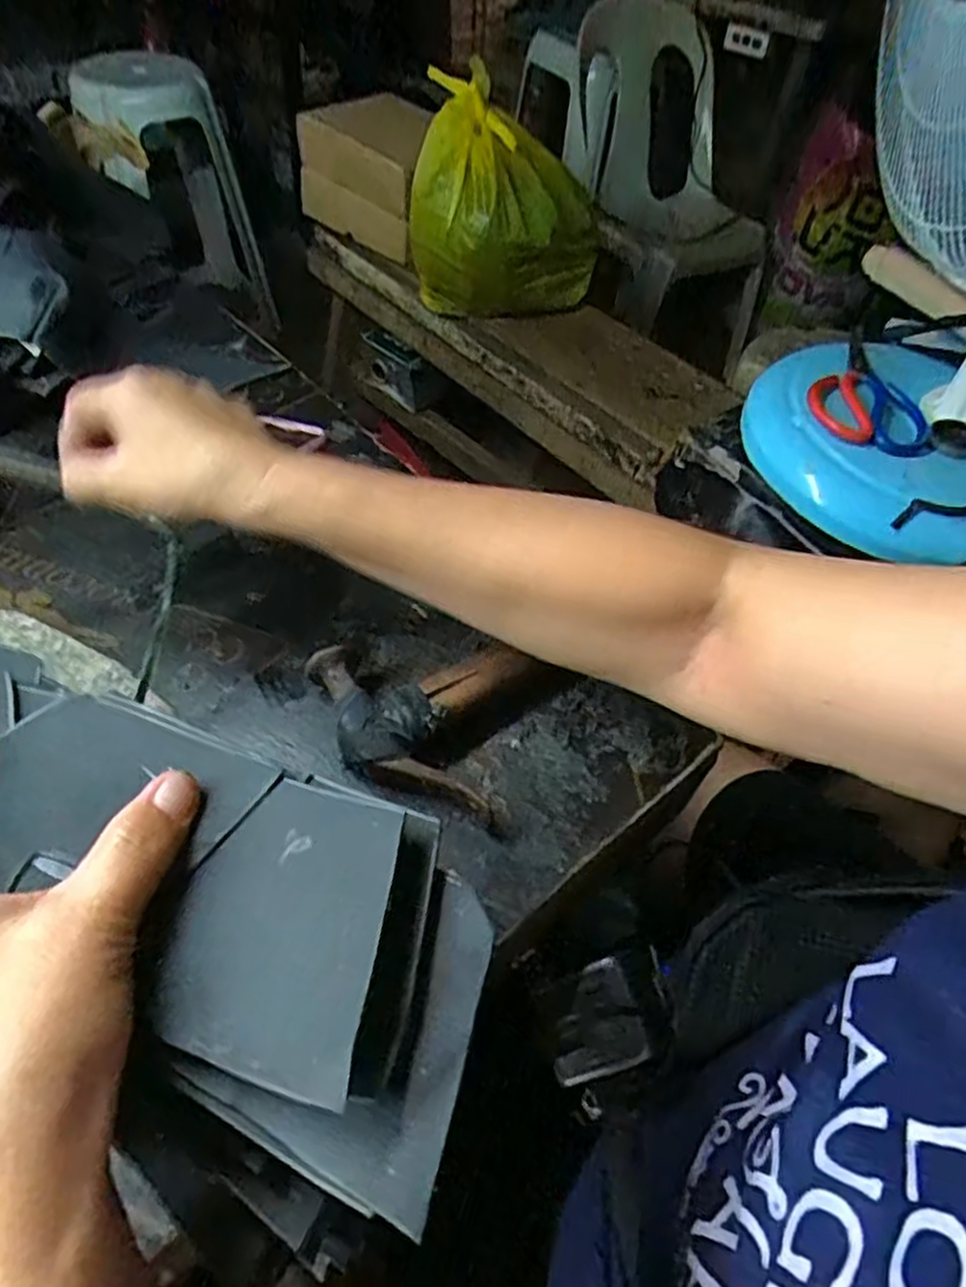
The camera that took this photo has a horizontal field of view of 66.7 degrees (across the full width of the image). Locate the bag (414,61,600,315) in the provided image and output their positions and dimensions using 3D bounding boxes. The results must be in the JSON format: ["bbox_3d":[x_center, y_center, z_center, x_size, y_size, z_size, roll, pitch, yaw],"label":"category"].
[{"bbox_3d":[0.043,-0.676,1.134,0.270,0.268,0.265,13,51,5],"label":"bag"}]

